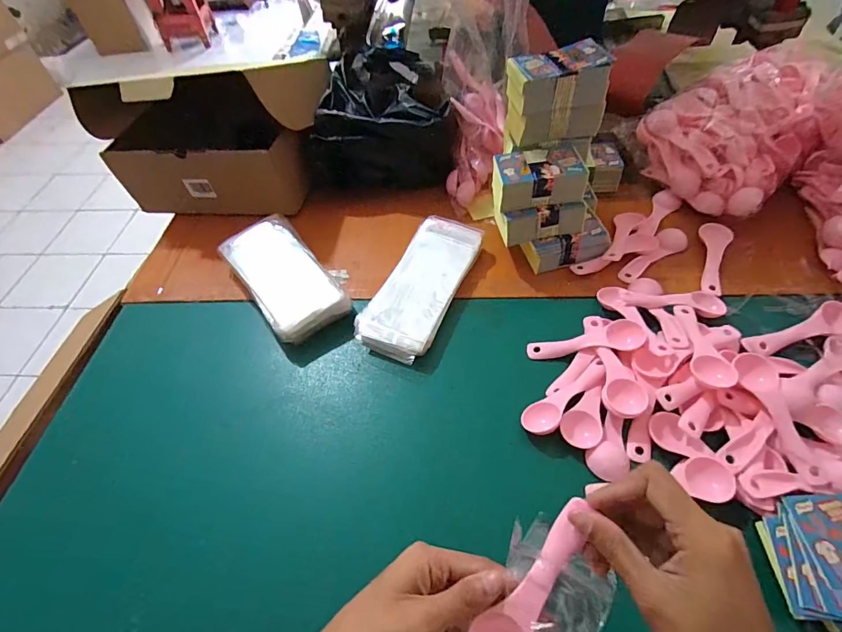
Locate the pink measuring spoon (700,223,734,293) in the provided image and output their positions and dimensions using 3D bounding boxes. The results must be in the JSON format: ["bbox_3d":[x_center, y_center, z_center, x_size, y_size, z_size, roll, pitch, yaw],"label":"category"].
[{"bbox_3d":[0.349,-0.073,0.503,0.030,0.016,0.112,20,58,18],"label":"pink measuring spoon"}]

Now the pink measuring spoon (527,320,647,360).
[{"bbox_3d":[0.169,0.027,0.436,0.112,0.010,0.030,-12,52,17],"label":"pink measuring spoon"}]

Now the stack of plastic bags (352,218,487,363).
[{"bbox_3d":[0.001,-0.040,0.495,0.086,0.024,0.198,19,57,18],"label":"stack of plastic bags"}]

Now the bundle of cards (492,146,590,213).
[{"bbox_3d":[0.130,-0.160,0.479,0.100,0.036,0.064,-4,53,1],"label":"bundle of cards"}]

